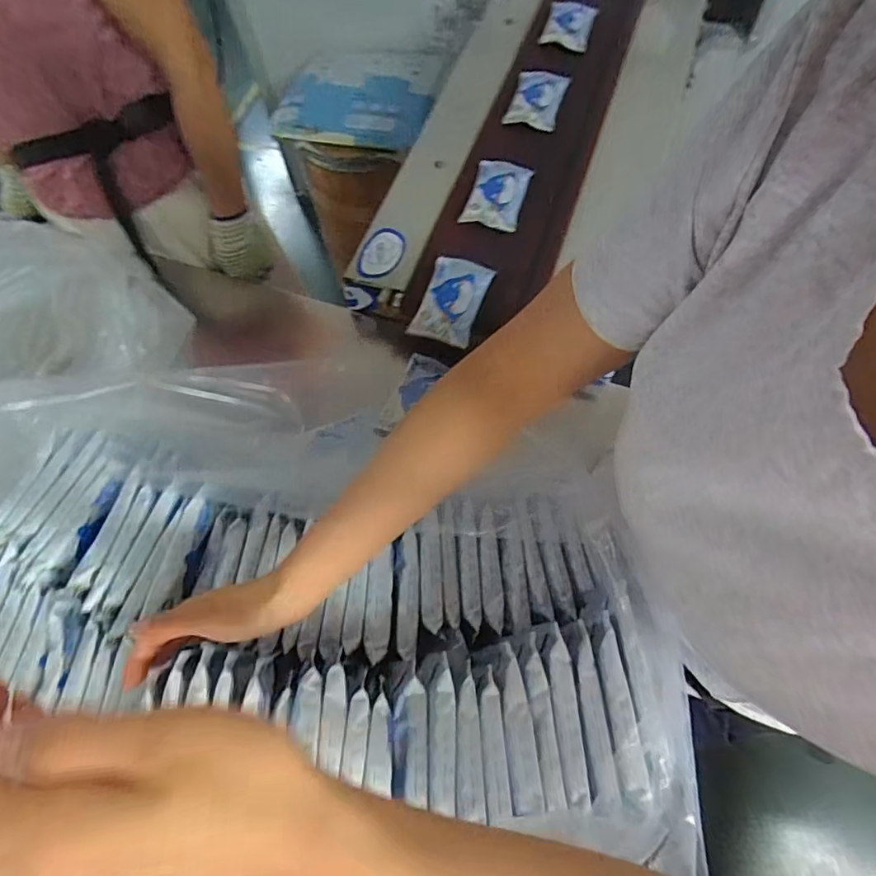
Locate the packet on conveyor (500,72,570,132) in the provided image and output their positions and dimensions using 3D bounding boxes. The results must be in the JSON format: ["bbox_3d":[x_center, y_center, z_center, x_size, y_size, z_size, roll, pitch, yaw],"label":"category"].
[{"bbox_3d":[0.185,-0.625,0.974,0.091,0.028,0.156,15,66,8],"label":"packet on conveyor"}]

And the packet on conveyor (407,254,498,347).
[{"bbox_3d":[0.023,-0.205,0.769,0.087,0.027,0.147,17,66,9],"label":"packet on conveyor"}]

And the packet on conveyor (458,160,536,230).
[{"bbox_3d":[0.099,-0.403,0.861,0.087,0.018,0.152,14,65,8],"label":"packet on conveyor"}]

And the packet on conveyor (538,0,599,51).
[{"bbox_3d":[0.270,-0.847,1.084,0.094,0.026,0.179,14,65,8],"label":"packet on conveyor"}]

